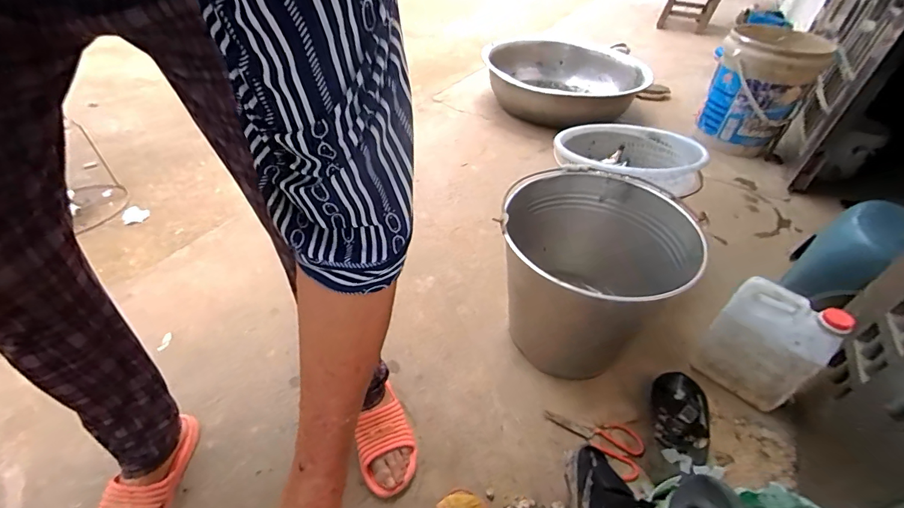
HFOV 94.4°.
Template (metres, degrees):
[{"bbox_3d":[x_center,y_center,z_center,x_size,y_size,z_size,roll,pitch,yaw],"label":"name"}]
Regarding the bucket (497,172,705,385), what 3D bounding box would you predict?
[{"bbox_3d":[0.224,0.018,0.808,0.323,0.258,0.347,3,43,-3],"label":"bucket"}]

